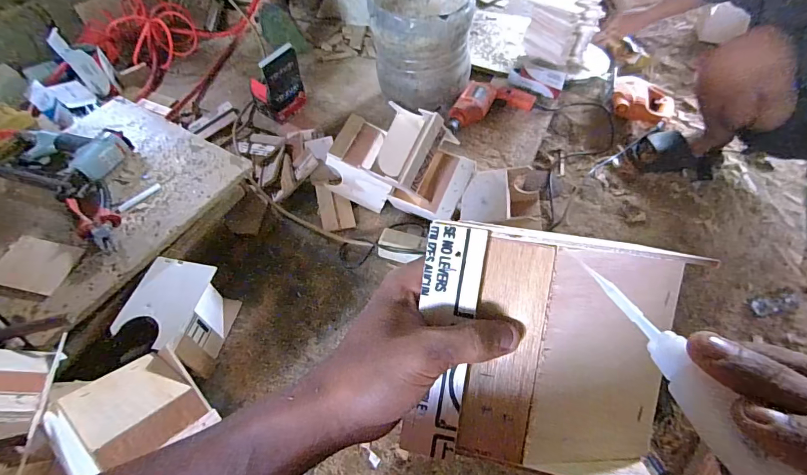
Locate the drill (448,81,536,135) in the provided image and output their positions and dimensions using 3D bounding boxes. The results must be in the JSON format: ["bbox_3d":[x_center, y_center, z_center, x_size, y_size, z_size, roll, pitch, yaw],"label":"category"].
[{"bbox_3d":[0.210,-0.345,1.028,0.262,0.063,0.103,-25,57,-13],"label":"drill"}]

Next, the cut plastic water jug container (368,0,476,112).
[{"bbox_3d":[0.048,-0.494,0.981,0.227,0.213,0.261,0,55,4],"label":"cut plastic water jug container"}]

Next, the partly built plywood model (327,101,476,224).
[{"bbox_3d":[-0.018,-0.144,0.807,0.286,0.235,0.178,19,58,17],"label":"partly built plywood model"}]

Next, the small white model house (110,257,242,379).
[{"bbox_3d":[-0.366,0.138,0.673,0.126,0.154,0.147,12,57,12],"label":"small white model house"}]

